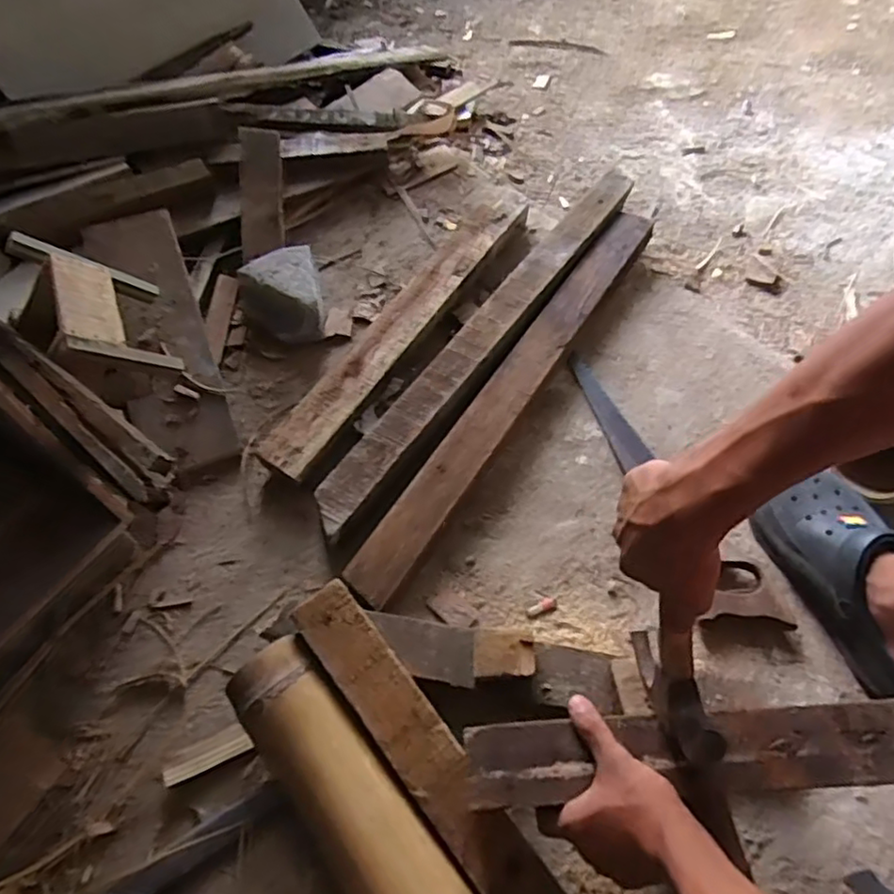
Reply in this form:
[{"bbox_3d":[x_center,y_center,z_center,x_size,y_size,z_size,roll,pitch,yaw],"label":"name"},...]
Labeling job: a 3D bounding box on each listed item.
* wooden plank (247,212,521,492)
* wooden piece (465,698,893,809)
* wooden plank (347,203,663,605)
[{"bbox_3d":[-0.054,-0.176,0.907,0.082,0.051,0.570,27,63,18],"label":"wooden plank"},{"bbox_3d":[0.197,0.246,0.515,0.357,0.014,0.064,-4,58,4],"label":"wooden piece"},{"bbox_3d":[0.092,-0.091,0.830,0.067,0.026,0.690,29,64,19],"label":"wooden plank"}]

